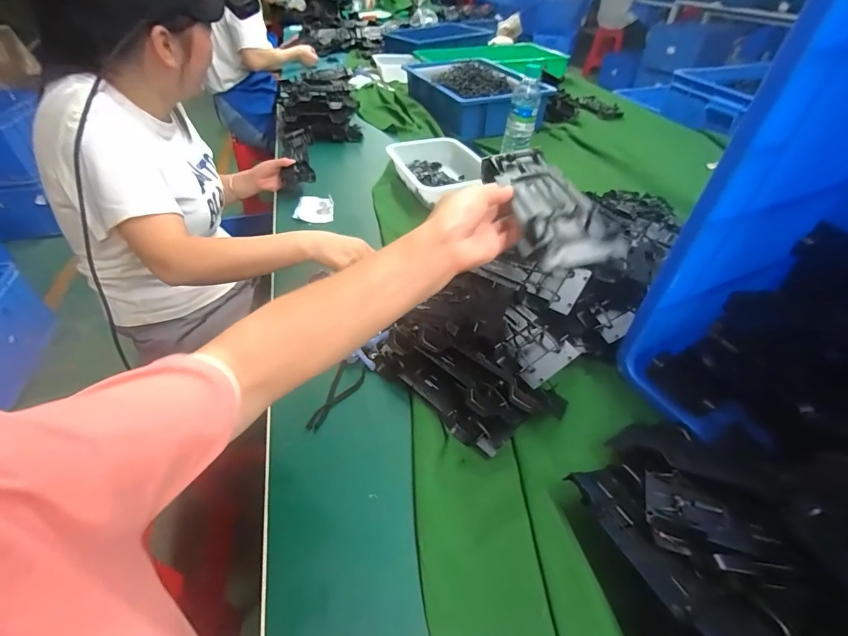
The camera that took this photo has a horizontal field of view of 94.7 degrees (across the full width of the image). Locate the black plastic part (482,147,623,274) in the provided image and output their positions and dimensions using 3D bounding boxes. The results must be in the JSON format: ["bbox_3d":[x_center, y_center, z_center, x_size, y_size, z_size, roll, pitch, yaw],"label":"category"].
[{"bbox_3d":[0.117,-0.116,0.388,0.073,0.032,0.193,-10,49,-8],"label":"black plastic part"}]

